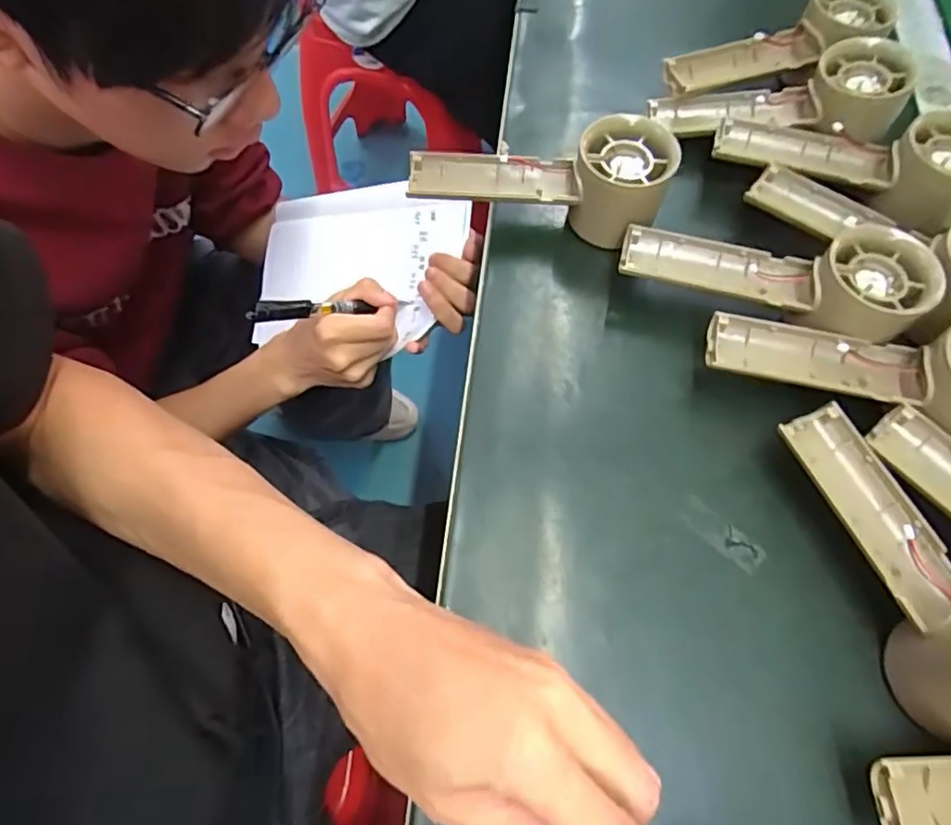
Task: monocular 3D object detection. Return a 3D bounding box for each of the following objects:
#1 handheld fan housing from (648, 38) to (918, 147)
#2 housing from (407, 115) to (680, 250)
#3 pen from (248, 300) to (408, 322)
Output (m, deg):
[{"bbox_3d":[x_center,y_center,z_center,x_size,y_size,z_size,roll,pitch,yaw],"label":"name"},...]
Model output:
[{"bbox_3d":[0.197,-0.202,0.388,0.154,0.038,0.061,0,64,15],"label":"handheld fan housing"},{"bbox_3d":[0.038,-0.146,0.364,0.151,0.061,0.062,16,66,7],"label":"housing"},{"bbox_3d":[-0.113,-0.086,0.474,0.145,0.014,0.014,-15,62,-42],"label":"pen"}]

